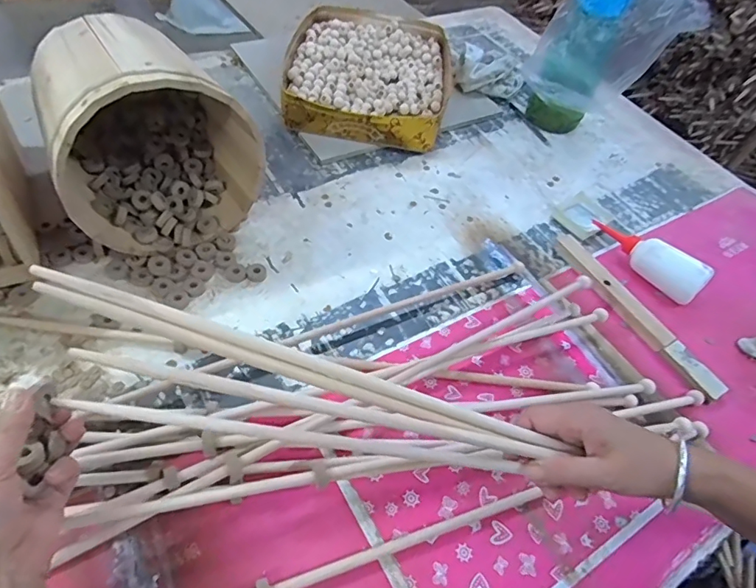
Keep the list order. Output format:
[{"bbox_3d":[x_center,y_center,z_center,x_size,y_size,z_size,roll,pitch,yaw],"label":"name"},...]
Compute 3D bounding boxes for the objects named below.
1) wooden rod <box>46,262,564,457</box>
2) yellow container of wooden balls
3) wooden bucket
[{"bbox_3d":[-0.028,0.057,0.365,0.409,0.009,0.012,21,49,-16],"label":"wooden rod"},{"bbox_3d":[-0.020,-0.411,0.940,0.304,0.080,0.377,11,52,-1],"label":"yellow container of wooden balls"},{"bbox_3d":[-0.299,-0.204,0.628,0.223,0.231,0.222,-24,60,-26],"label":"wooden bucket"}]

